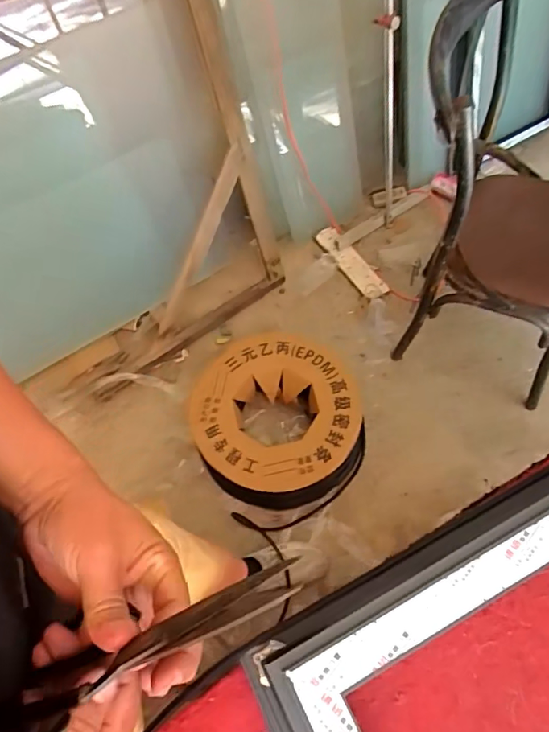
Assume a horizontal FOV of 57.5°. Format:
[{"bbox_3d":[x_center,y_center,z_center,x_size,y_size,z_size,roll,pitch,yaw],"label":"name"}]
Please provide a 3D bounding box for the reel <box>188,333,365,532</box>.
[{"bbox_3d":[0.010,0.159,1.394,0.444,0.151,0.467,-2,61,4],"label":"reel"}]

